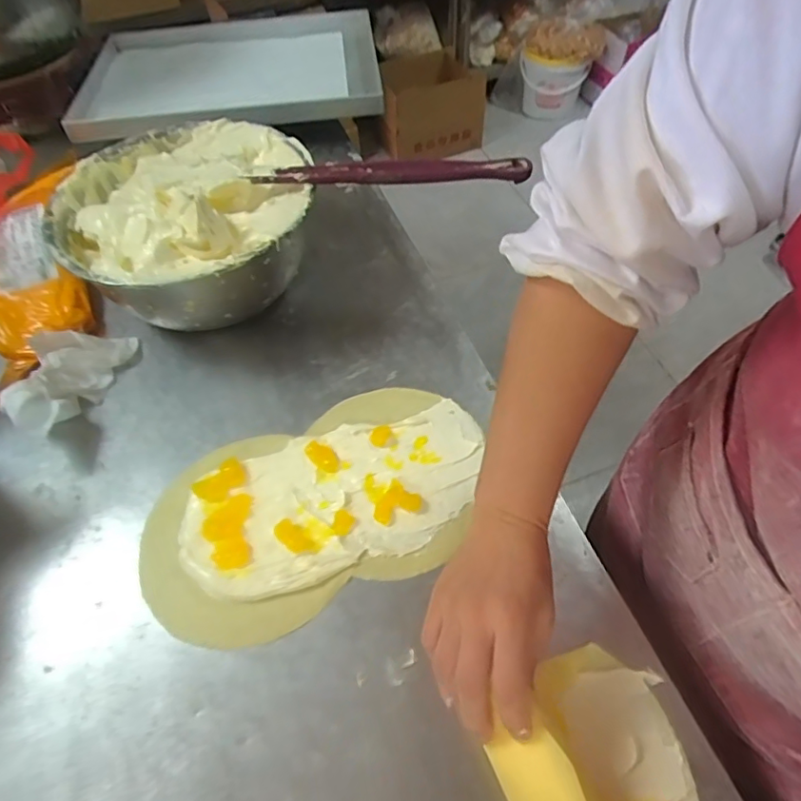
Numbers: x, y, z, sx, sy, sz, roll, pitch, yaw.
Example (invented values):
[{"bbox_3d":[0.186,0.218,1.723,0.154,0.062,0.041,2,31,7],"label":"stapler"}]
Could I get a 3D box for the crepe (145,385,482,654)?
[{"bbox_3d":[-0.069,0.084,0.473,0.293,0.019,0.173,-21,55,-12],"label":"crepe"}]

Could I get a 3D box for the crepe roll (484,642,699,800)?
[{"bbox_3d":[0.116,0.209,0.340,0.120,0.057,0.106,-15,55,-5],"label":"crepe roll"}]

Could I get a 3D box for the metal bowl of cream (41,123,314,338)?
[{"bbox_3d":[-0.216,-0.170,0.602,0.241,0.138,0.247,-1,54,2],"label":"metal bowl of cream"}]

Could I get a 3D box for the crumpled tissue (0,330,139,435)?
[{"bbox_3d":[-0.327,-0.025,0.543,0.076,0.062,0.140,15,56,14],"label":"crumpled tissue"}]

